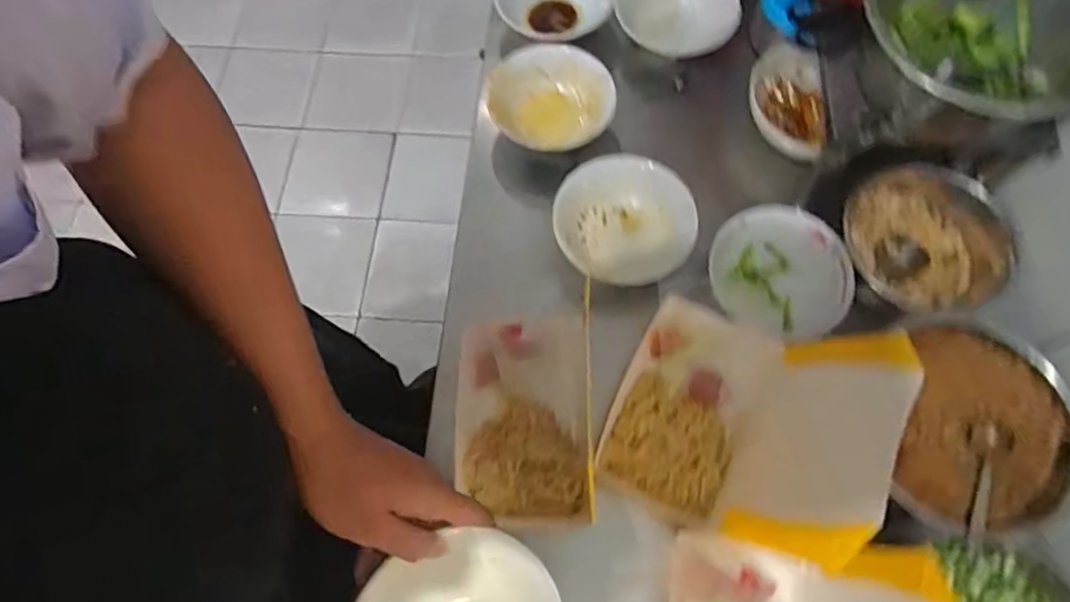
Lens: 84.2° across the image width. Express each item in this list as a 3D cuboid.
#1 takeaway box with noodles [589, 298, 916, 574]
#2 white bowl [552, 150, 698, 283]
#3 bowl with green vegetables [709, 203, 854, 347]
[{"bbox_3d":[0.186,0.099,0.534,0.200,0.153,0.199,26,72,11],"label":"takeaway box with noodles"},{"bbox_3d":[0.103,-0.086,0.685,0.154,0.067,0.150,0,69,1],"label":"white bowl"},{"bbox_3d":[0.271,-0.030,0.656,0.146,0.044,0.144,0,69,1],"label":"bowl with green vegetables"}]

